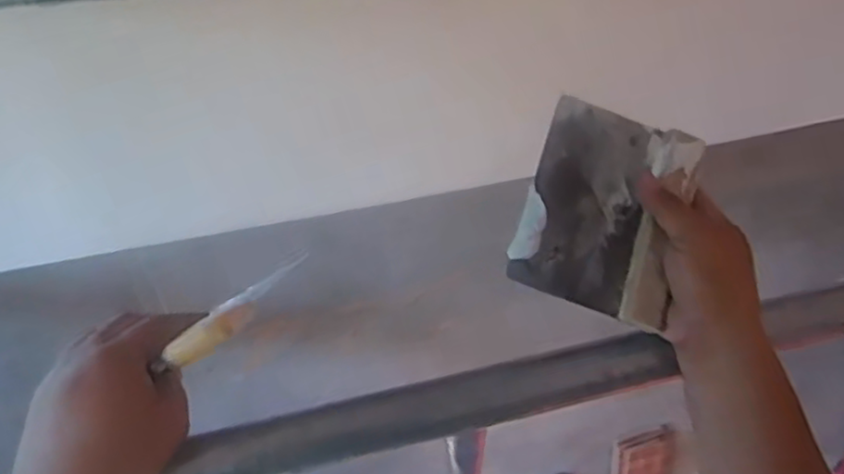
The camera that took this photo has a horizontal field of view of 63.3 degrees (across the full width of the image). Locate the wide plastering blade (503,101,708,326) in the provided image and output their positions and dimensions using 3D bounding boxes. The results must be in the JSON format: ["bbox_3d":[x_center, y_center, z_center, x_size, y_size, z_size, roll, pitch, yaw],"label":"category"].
[{"bbox_3d":[0.132,-0.021,0.486,0.111,0.013,0.142,17,76,1],"label":"wide plastering blade"}]

